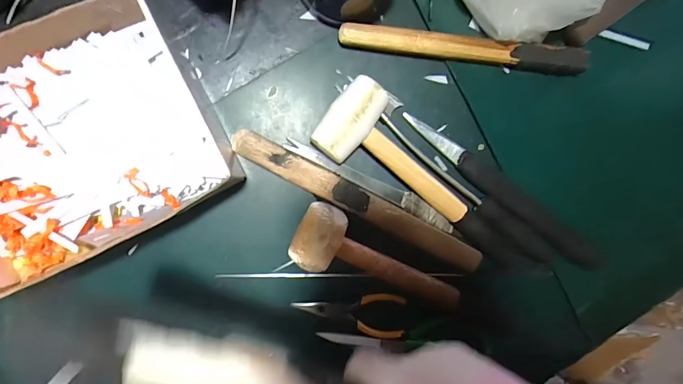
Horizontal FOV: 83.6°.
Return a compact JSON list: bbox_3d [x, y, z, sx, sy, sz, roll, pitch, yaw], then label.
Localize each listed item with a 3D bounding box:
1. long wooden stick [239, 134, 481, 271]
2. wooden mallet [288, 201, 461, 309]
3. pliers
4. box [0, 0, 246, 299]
[{"bbox_3d":[0.019,0.011,0.389,0.271,0.027,0.028,28,89,-8],"label":"long wooden stick"},{"bbox_3d":[0.039,0.073,0.380,0.182,0.036,0.064,26,90,-8],"label":"wooden mallet"},{"bbox_3d":[0.010,0.128,0.399,0.113,0.012,0.044,4,93,-8],"label":"pliers"},{"bbox_3d":[-0.243,-0.036,0.332,0.249,0.077,0.195,-29,97,-5],"label":"box"}]

